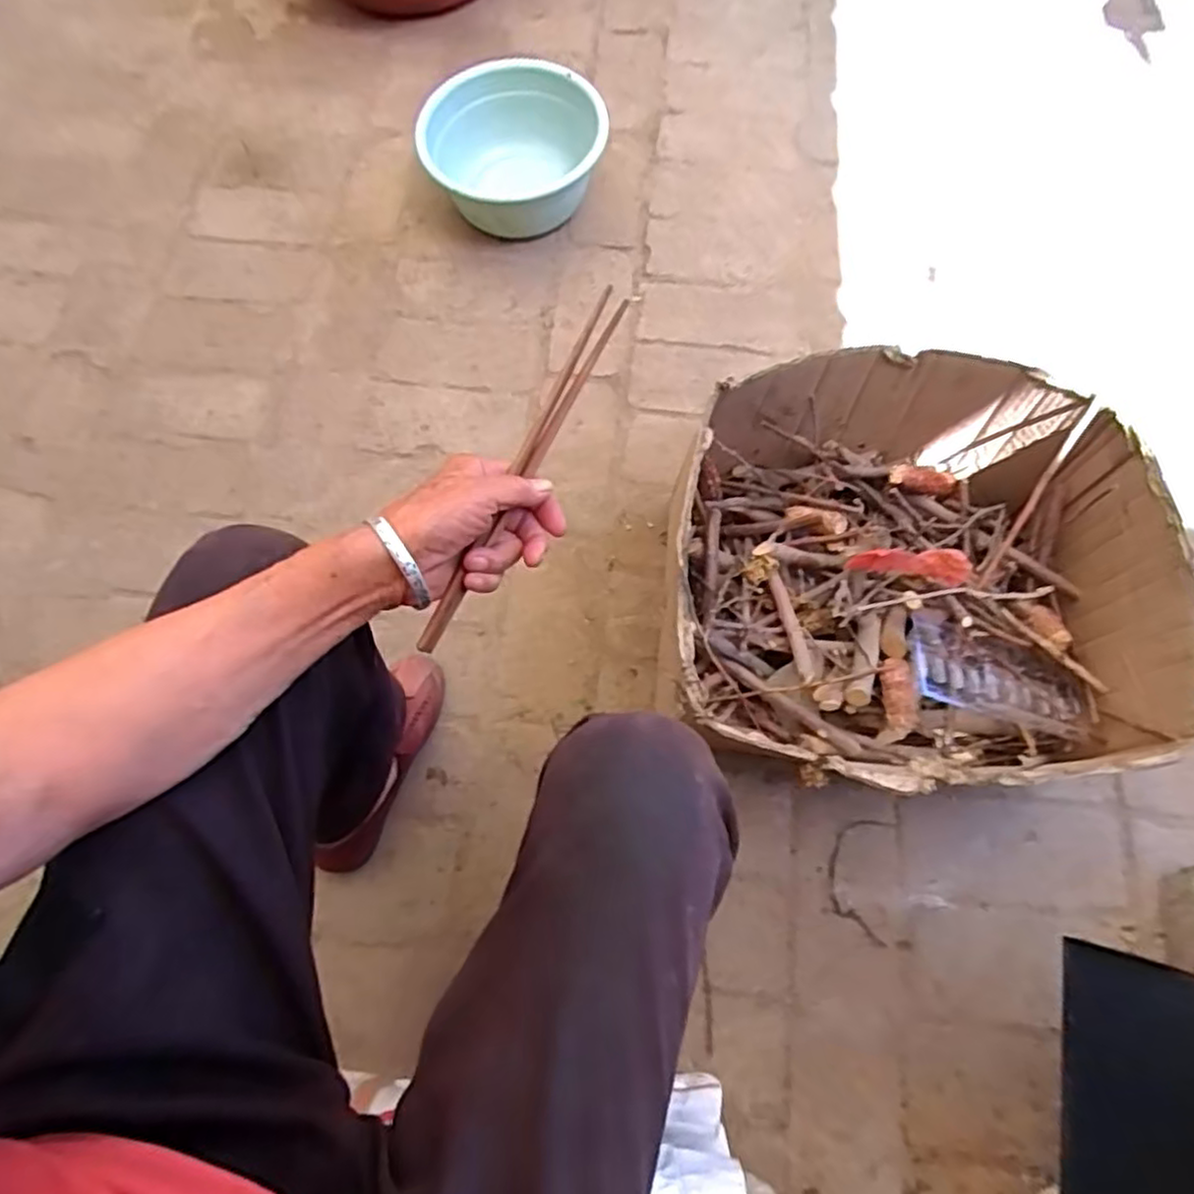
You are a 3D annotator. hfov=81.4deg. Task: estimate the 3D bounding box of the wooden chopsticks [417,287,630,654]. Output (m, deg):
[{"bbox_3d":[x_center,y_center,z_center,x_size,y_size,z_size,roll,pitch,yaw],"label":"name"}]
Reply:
[{"bbox_3d":[-0.045,-0.082,0.435,0.019,0.018,0.259,26,83,10],"label":"wooden chopsticks"}]

